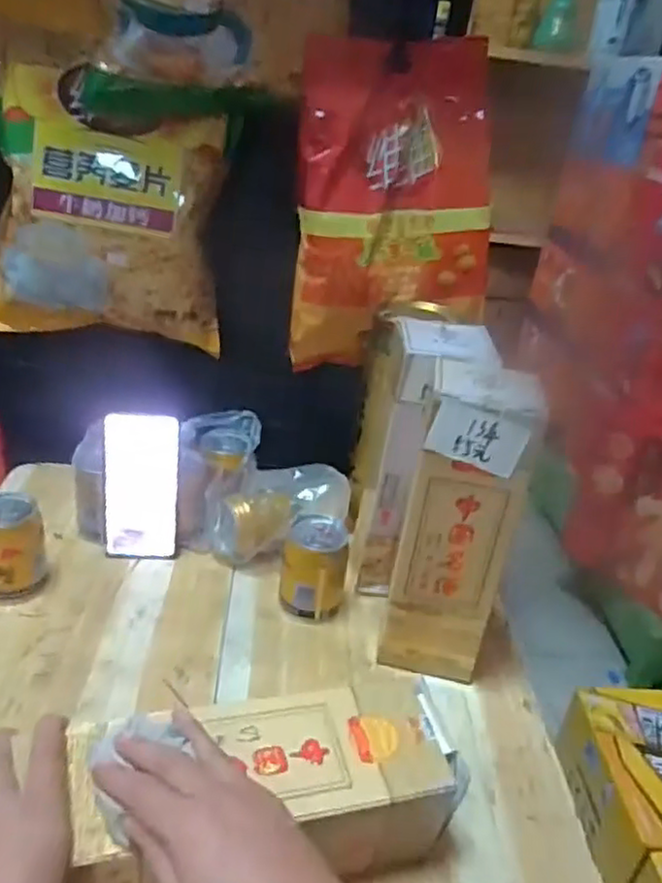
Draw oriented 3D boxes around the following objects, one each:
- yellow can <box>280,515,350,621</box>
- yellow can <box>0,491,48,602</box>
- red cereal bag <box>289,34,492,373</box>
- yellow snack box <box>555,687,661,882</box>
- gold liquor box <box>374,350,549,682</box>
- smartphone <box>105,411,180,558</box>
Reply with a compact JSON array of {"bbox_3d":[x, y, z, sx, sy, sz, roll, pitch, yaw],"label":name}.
[{"bbox_3d":[-0.016,0.128,0.684,0.062,0.092,0.059,5,28,-3],"label":"yellow can"},{"bbox_3d":[-0.309,0.103,0.655,0.064,0.091,0.061,-7,31,-24],"label":"yellow can"},{"bbox_3d":[0.071,-0.262,0.776,0.236,0.341,0.057,-7,18,-13],"label":"red cereal bag"},{"bbox_3d":[0.509,0.529,1.080,0.220,0.121,0.304,5,28,-5],"label":"yellow snack box"},{"bbox_3d":[0.111,0.076,0.611,0.090,0.284,0.098,11,29,7],"label":"gold liquor box"},{"bbox_3d":[-0.197,0.049,0.713,0.073,0.162,0.008,3,21,-11],"label":"smartphone"}]

